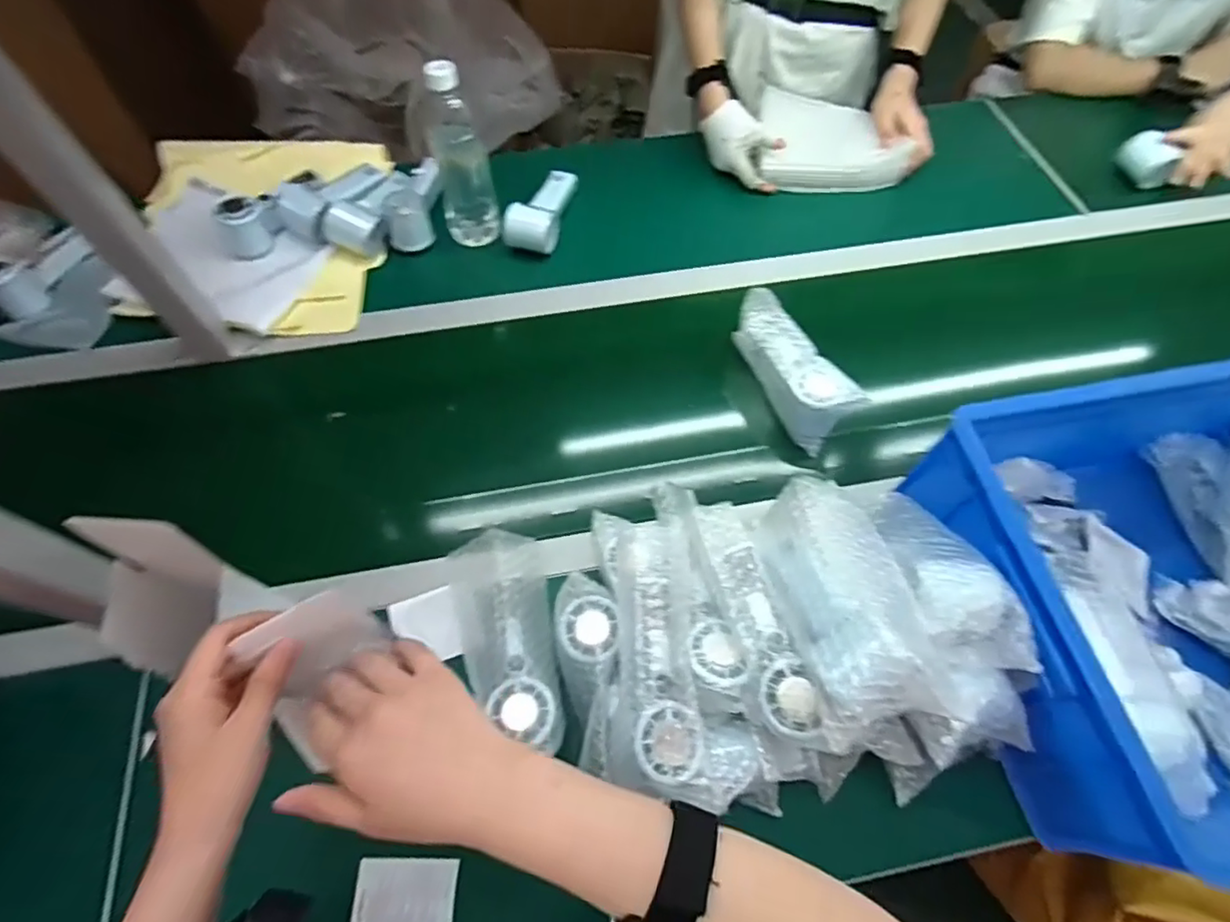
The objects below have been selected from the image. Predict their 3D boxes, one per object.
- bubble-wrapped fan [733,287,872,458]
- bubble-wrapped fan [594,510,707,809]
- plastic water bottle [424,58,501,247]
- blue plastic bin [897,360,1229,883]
[{"bbox_3d":[0.195,-0.109,0.690,0.064,0.057,0.188,-26,66,-13],"label":"bubble-wrapped fan"},{"bbox_3d":[0.028,0.159,0.476,0.071,0.058,0.195,-6,79,-4],"label":"bubble-wrapped fan"},{"bbox_3d":[-0.194,-0.375,0.754,0.069,0.219,0.062,-15,64,-8],"label":"plastic water bottle"},{"bbox_3d":[0.539,0.107,0.523,0.463,0.160,0.334,-10,63,-6],"label":"blue plastic bin"}]

